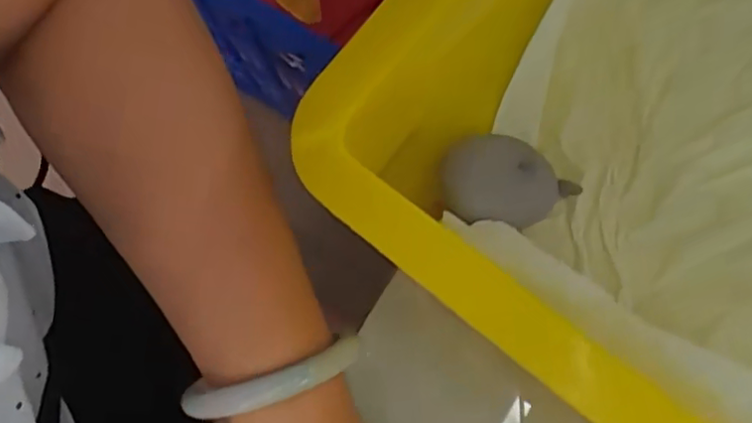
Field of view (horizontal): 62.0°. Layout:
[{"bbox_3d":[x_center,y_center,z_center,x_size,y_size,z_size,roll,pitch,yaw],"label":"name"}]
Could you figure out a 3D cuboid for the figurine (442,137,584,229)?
[{"bbox_3d":[0.055,-0.012,0.259,0.057,0.025,0.033,1,78,1],"label":"figurine"}]

